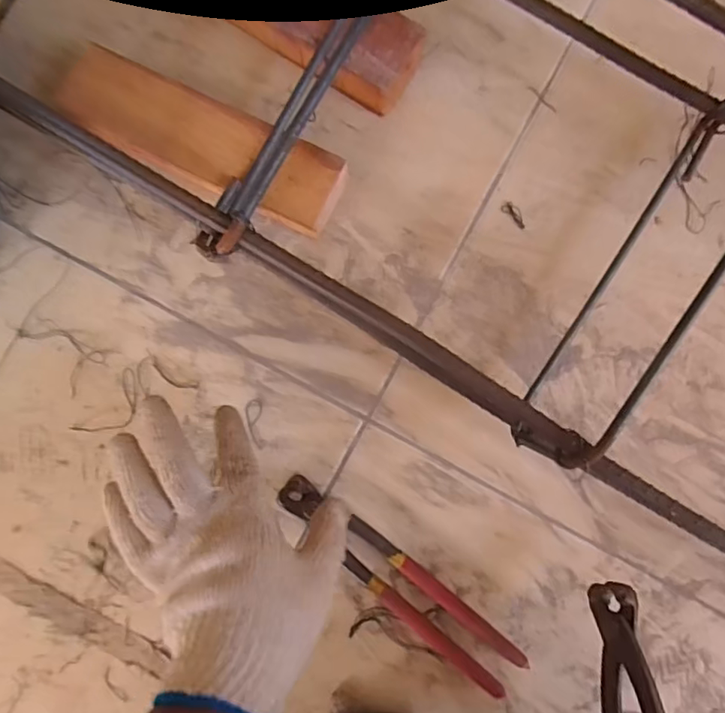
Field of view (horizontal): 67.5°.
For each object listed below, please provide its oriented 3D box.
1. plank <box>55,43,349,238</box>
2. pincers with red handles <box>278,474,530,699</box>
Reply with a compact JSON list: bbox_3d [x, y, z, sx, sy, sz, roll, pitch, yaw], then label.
[{"bbox_3d":[-0.124,-0.165,0.424,0.222,0.044,0.063,25,87,1],"label":"plank"},{"bbox_3d":[0.026,0.171,0.415,0.220,0.019,0.041,40,87,2],"label":"pincers with red handles"}]

